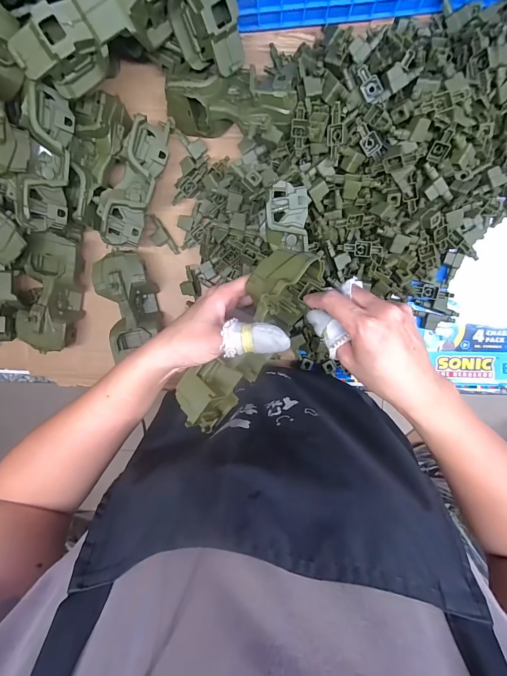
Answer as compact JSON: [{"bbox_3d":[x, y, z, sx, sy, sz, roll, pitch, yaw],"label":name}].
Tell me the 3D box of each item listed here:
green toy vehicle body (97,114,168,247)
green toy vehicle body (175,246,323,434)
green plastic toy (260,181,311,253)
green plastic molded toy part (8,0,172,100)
[{"bbox_3d":[-0.169,-0.214,0.448,0.064,0.043,0.173,22,99,1],"label":"green toy vehicle body"},{"bbox_3d":[-0.006,0.004,0.289,0.057,0.061,0.179,33,97,-1],"label":"green toy vehicle body"},{"bbox_3d":[0.043,-0.153,0.417,0.061,0.043,0.074,8,98,3],"label":"green plastic toy"},{"bbox_3d":[-0.181,-0.354,0.374,0.174,0.061,0.063,-25,95,7],"label":"green plastic molded toy part"}]

